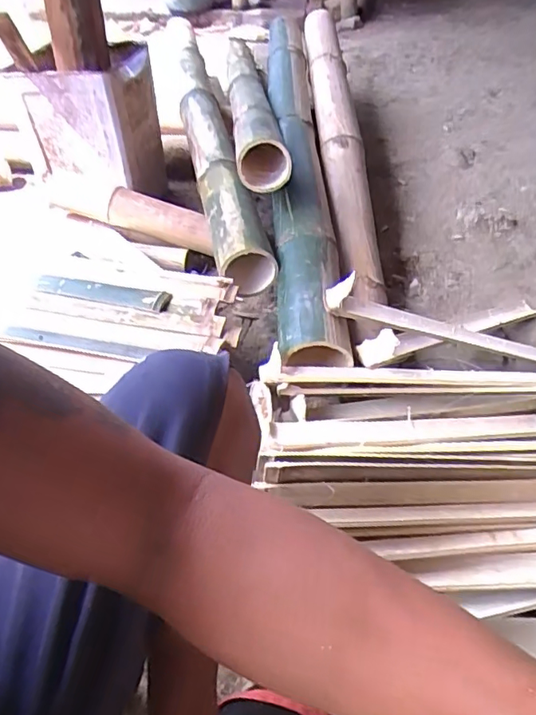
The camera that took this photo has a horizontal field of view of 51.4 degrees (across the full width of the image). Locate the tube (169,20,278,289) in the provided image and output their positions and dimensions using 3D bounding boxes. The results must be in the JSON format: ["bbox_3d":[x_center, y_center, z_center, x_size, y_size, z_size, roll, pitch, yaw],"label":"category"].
[{"bbox_3d":[-0.148,-0.545,1.327,0.095,0.095,1.167,-9,44,-7],"label":"tube"}]

